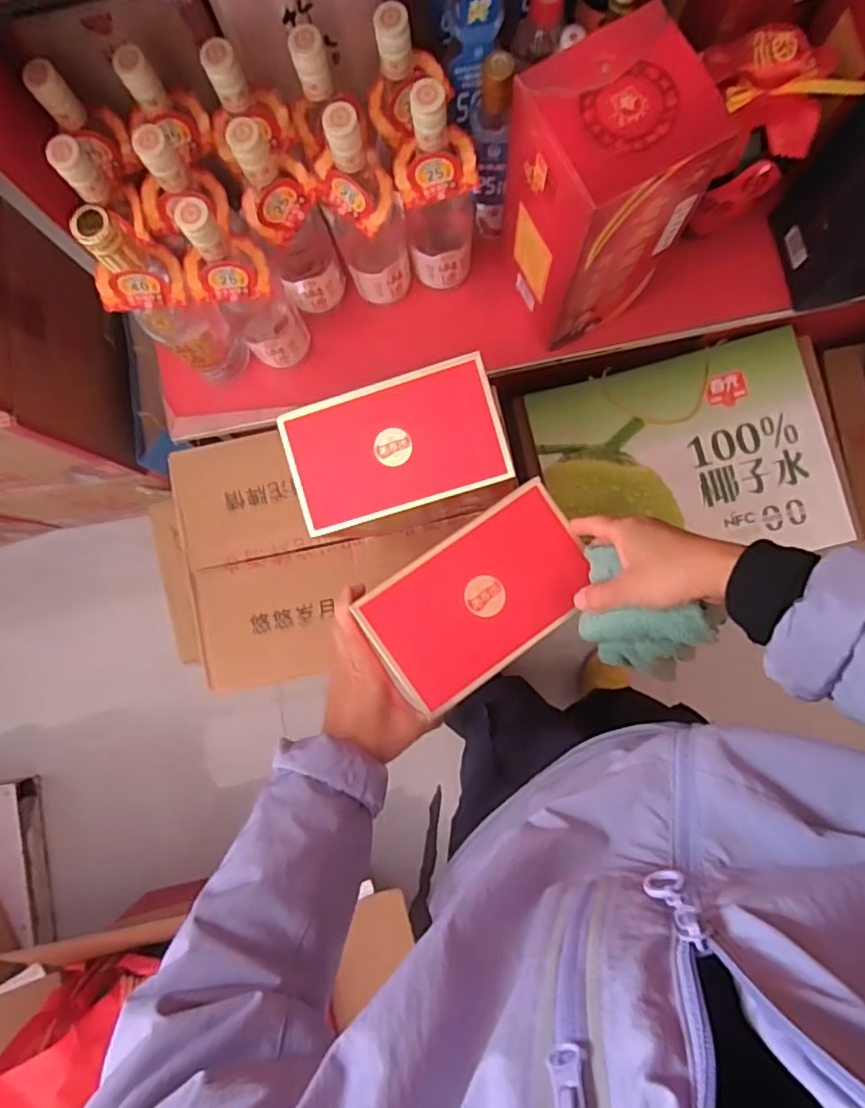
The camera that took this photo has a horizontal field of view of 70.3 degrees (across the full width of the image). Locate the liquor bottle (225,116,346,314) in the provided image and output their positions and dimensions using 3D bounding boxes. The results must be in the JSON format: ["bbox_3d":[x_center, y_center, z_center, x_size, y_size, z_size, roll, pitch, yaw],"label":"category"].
[{"bbox_3d":[-0.144,-0.330,0.612,0.073,0.235,0.067,-25,85,1],"label":"liquor bottle"}]

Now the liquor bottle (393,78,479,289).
[{"bbox_3d":[0.005,-0.353,0.613,0.072,0.250,0.058,1,86,4],"label":"liquor bottle"}]

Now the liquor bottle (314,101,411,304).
[{"bbox_3d":[-0.067,-0.339,0.613,0.071,0.244,0.064,-15,85,2],"label":"liquor bottle"}]

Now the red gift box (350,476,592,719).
[{"bbox_3d":[0.040,0.032,0.490,0.181,0.031,0.106,-37,85,0],"label":"red gift box"}]

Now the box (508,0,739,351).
[{"bbox_3d":[0.155,-0.332,0.587,0.126,0.255,0.128,-30,85,1],"label":"box"}]

